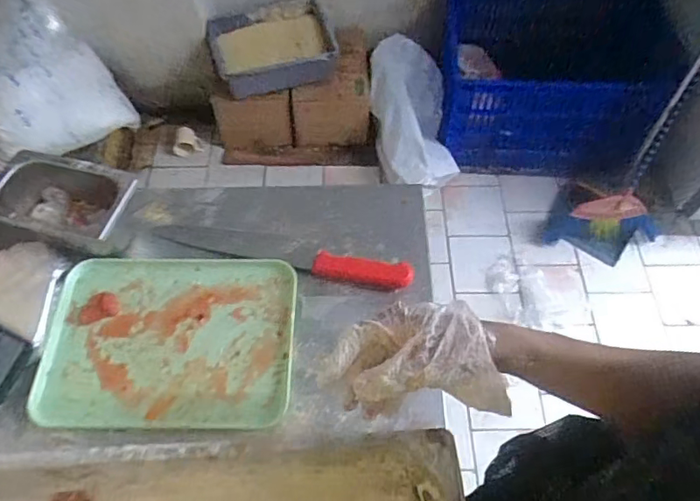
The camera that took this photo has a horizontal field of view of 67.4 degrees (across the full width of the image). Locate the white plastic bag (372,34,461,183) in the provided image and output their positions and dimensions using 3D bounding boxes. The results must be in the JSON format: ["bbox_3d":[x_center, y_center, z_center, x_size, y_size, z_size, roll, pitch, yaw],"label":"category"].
[{"bbox_3d":[0.198,-0.461,1.715,0.239,0.148,0.492,-7,82,-4],"label":"white plastic bag"}]

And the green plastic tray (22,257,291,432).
[{"bbox_3d":[-0.223,0.110,0.662,0.299,0.029,0.216,0,60,0],"label":"green plastic tray"}]

